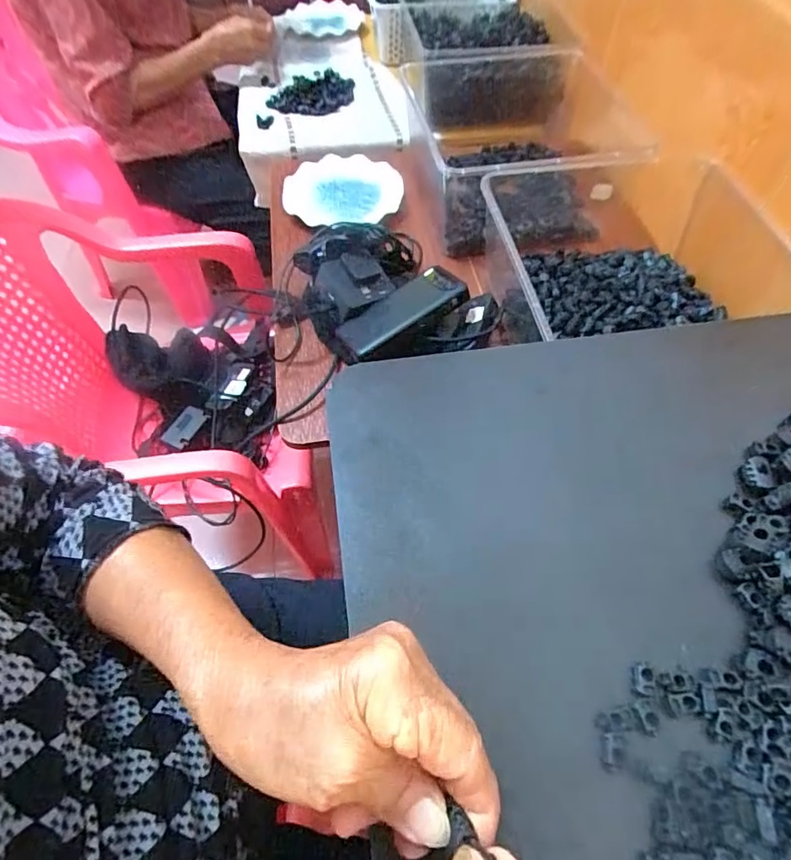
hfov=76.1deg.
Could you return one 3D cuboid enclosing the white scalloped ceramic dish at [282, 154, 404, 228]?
[{"bbox_3d":[-0.086,-0.389,0.820,0.187,0.025,0.133,-16,78,-5],"label":"white scalloped ceramic dish"}]

